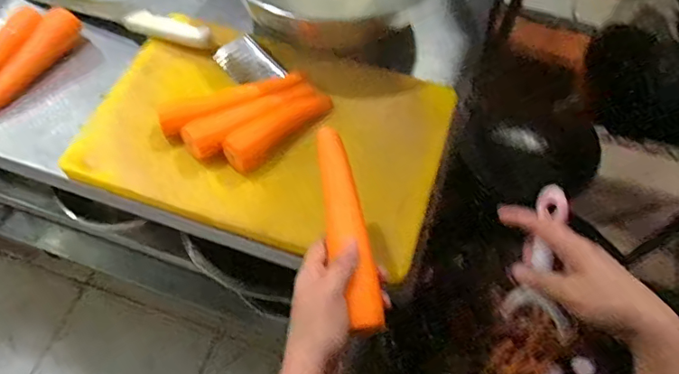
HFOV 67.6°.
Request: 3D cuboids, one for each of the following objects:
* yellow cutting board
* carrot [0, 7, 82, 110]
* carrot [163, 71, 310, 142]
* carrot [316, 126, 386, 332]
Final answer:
[{"bbox_3d":[-0.089,-0.083,0.679,0.446,0.026,0.319,17,61,7],"label":"yellow cutting board"},{"bbox_3d":[-0.446,-0.184,0.725,0.038,0.039,0.181,26,62,12],"label":"carrot"},{"bbox_3d":[-0.138,-0.114,0.663,0.194,0.030,0.031,-26,65,-16],"label":"carrot"},{"bbox_3d":[0.005,0.028,0.455,0.032,0.030,0.196,-10,58,-8],"label":"carrot"}]

